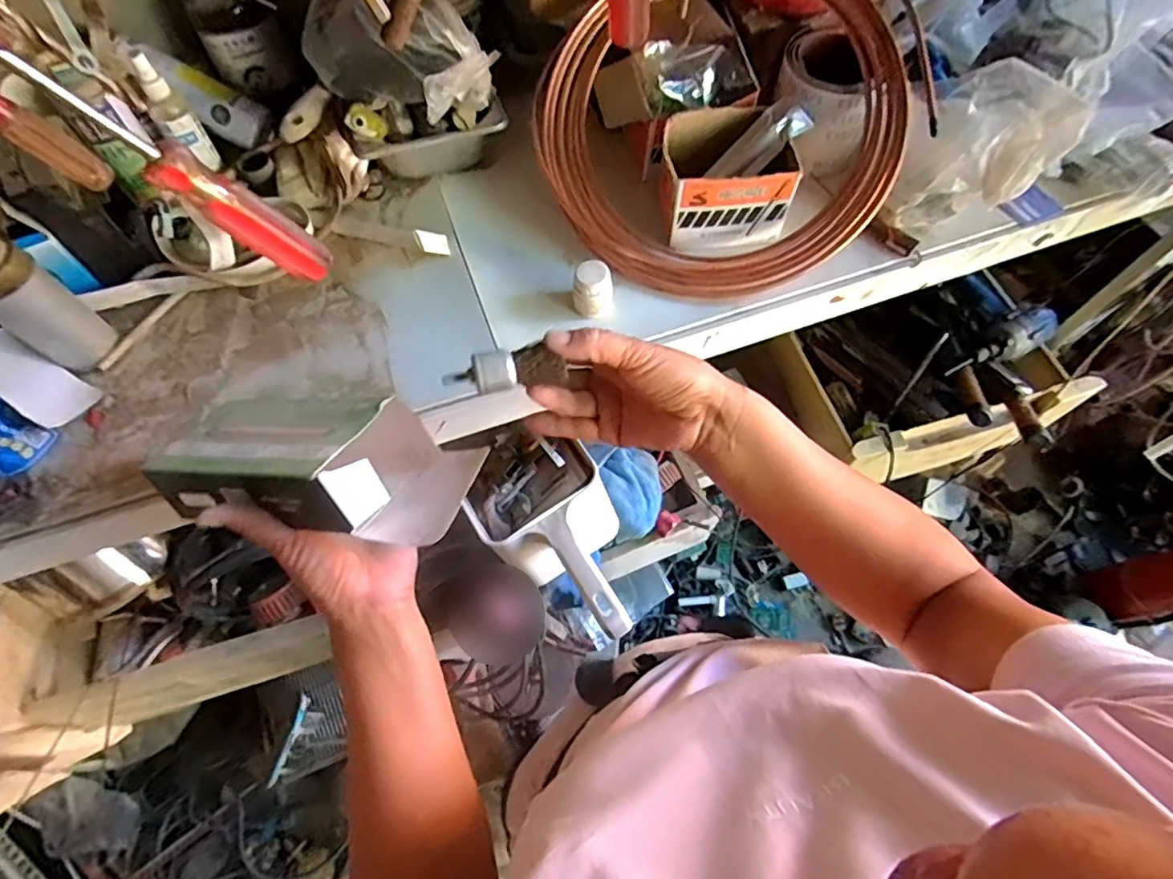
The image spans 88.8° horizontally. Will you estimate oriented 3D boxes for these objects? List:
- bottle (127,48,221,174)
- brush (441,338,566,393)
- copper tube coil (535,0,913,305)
[{"bbox_3d":[-0.415,-0.326,0.605,0.035,0.111,0.028,-34,70,-14],"label":"bottle"},{"bbox_3d":[-0.051,-0.045,0.377,0.075,0.019,0.024,-8,66,-7],"label":"brush"},{"bbox_3d":[0.132,-0.312,0.609,0.335,0.066,0.332,1,96,7],"label":"copper tube coil"}]

